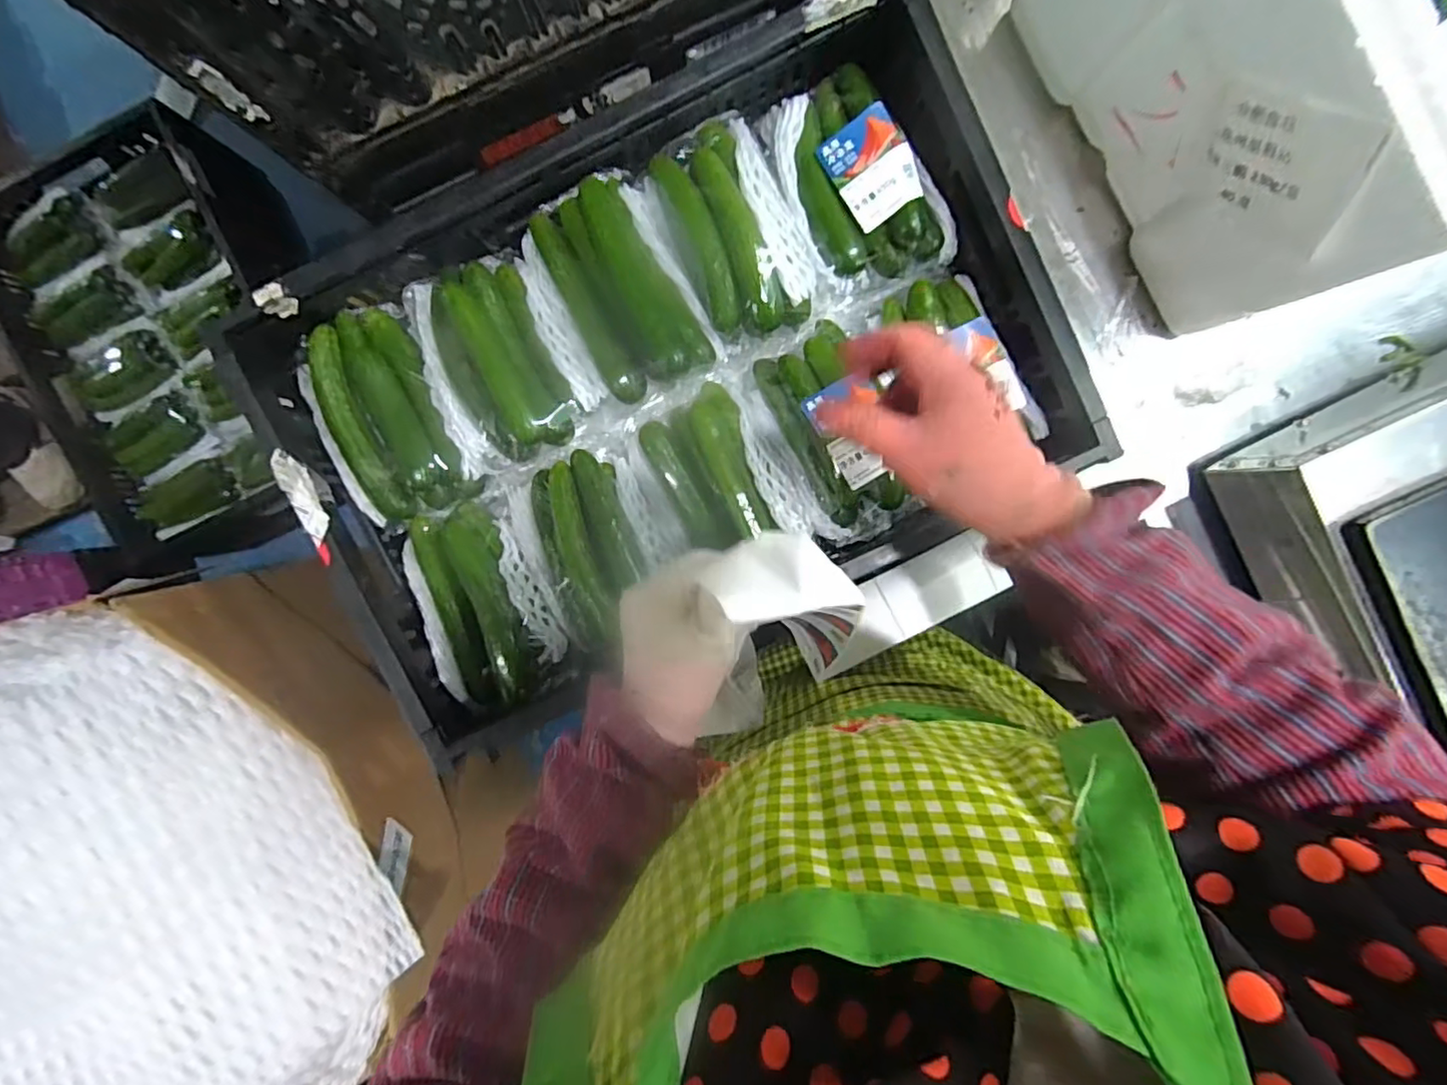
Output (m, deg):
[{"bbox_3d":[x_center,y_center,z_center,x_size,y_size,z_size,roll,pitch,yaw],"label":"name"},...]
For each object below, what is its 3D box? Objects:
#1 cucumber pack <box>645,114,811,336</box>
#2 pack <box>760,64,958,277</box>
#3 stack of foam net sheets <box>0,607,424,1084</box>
[{"bbox_3d":[0.008,-0.245,0.488,0.088,0.046,0.160,-27,94,3],"label":"cucumber pack"},{"bbox_3d":[0.108,-0.285,0.482,0.106,0.039,0.169,-31,94,3],"label":"pack"},{"bbox_3d":[-0.758,0.455,0.670,0.650,0.144,0.631,-42,93,4],"label":"stack of foam net sheets"}]

